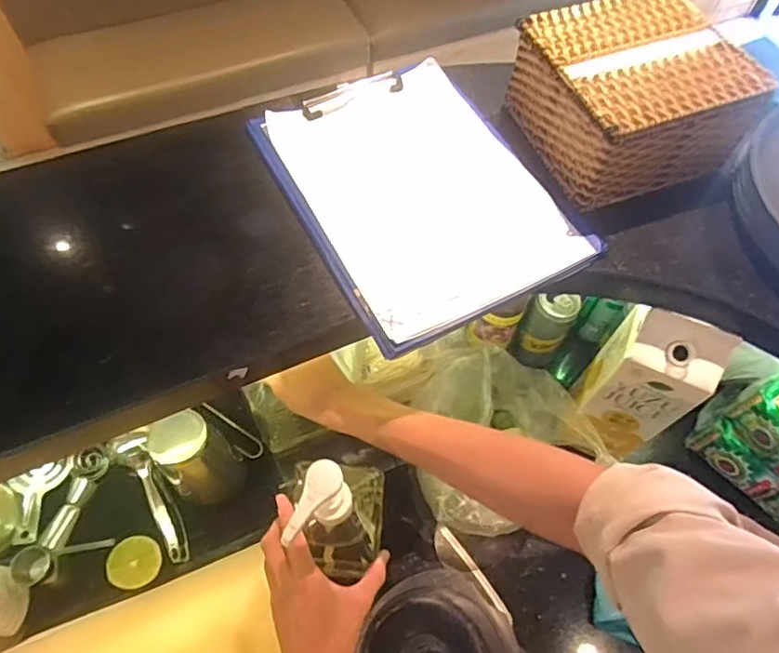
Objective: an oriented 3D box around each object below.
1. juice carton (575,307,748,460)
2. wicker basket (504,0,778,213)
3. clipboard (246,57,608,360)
[{"bbox_3d":[0.282,0.059,0.619,0.102,0.219,0.076,34,64,16],"label":"juice carton"},{"bbox_3d":[0.233,-0.220,0.545,0.167,0.104,0.175,-16,62,-11],"label":"wicker basket"},{"bbox_3d":[0.020,-0.140,0.549,0.222,0.028,0.313,-26,64,-16],"label":"clipboard"}]

